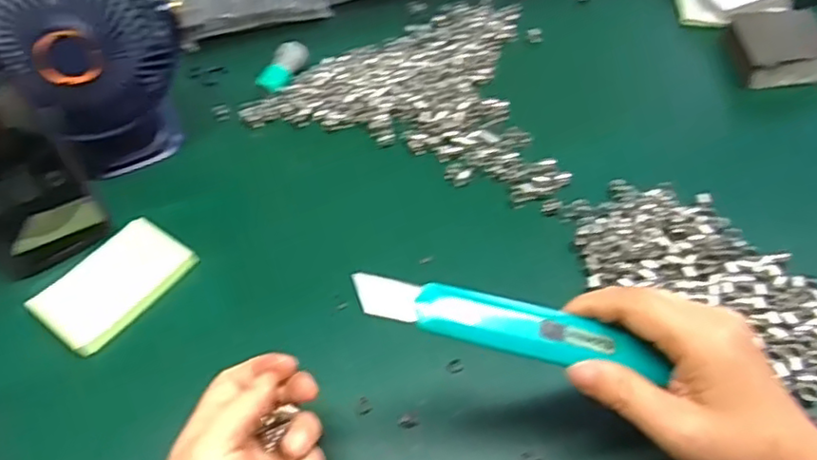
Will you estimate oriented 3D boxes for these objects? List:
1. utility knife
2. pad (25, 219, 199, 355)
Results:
[{"bbox_3d":[0.046,0.044,0.295,0.141,0.012,0.024,13,51,-1],"label":"utility knife"},{"bbox_3d":[-0.212,0.037,0.454,0.071,0.011,0.100,28,58,29],"label":"pad"}]

